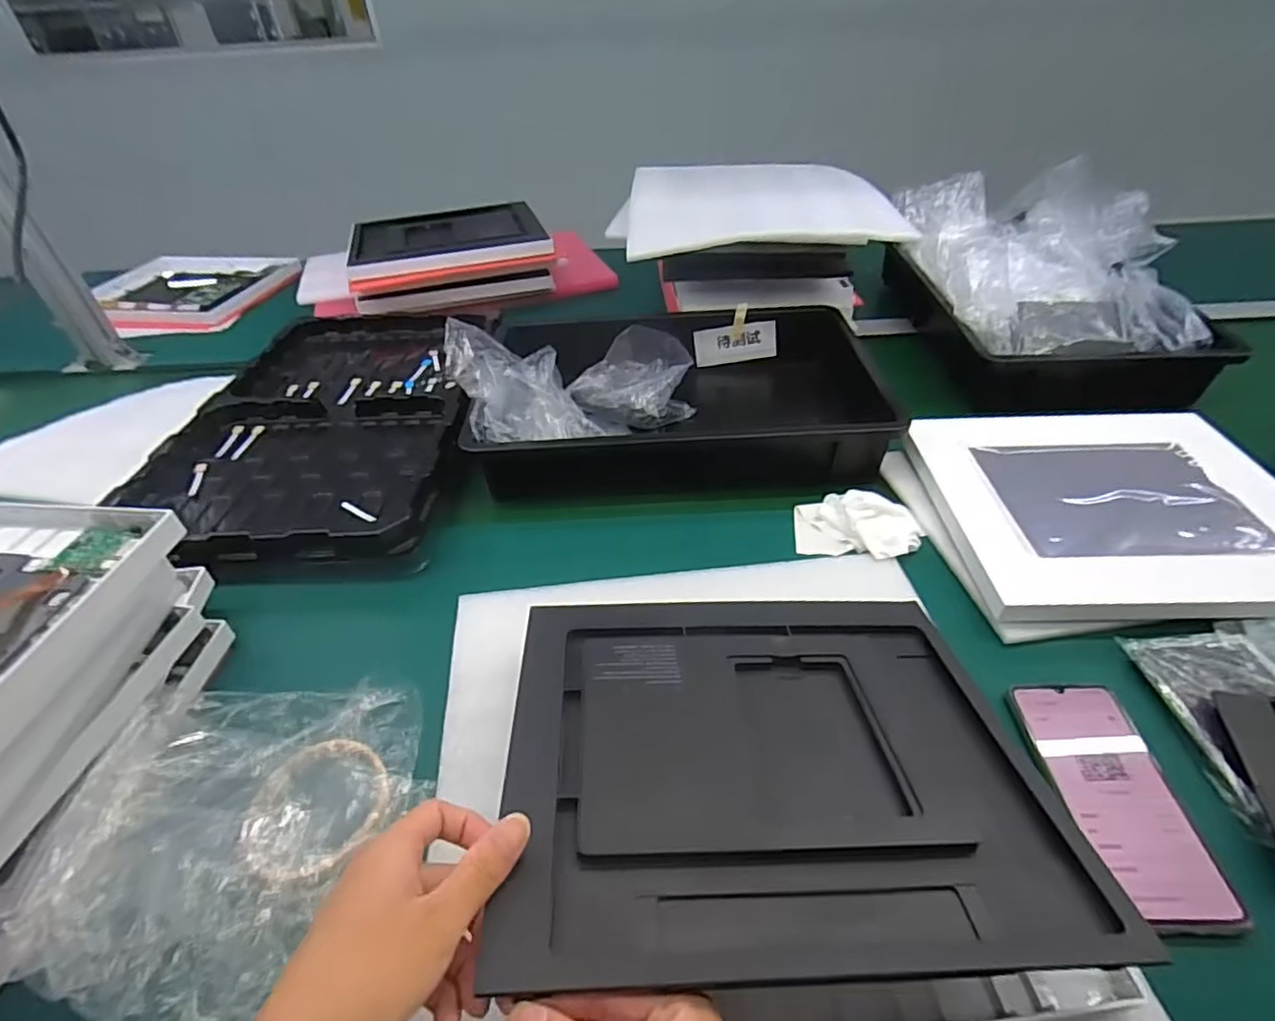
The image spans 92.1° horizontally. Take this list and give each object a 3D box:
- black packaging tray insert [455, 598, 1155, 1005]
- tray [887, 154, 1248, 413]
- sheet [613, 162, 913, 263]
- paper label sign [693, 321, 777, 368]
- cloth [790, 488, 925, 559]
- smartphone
[{"bbox_3d":[0.076,0.135,0.363,0.291,0.013,0.243,1,32,-4],"label":"black packaging tray insert"},{"bbox_3d":[0.536,-0.306,0.817,0.299,0.143,0.411,-1,41,2],"label":"tray"},{"bbox_3d":[0.145,-0.392,0.779,0.333,0.041,0.281,0,41,4],"label":"sheet"},{"bbox_3d":[0.131,-0.221,0.818,0.107,0.049,0.004,-6,27,6],"label":"paper label sign"},{"bbox_3d":[0.208,0.007,0.577,0.114,0.034,0.089,10,43,15],"label":"cloth"},{"bbox_3d":[0.302,0.178,0.390,0.073,0.015,0.150,-2,41,1],"label":"smartphone"}]

